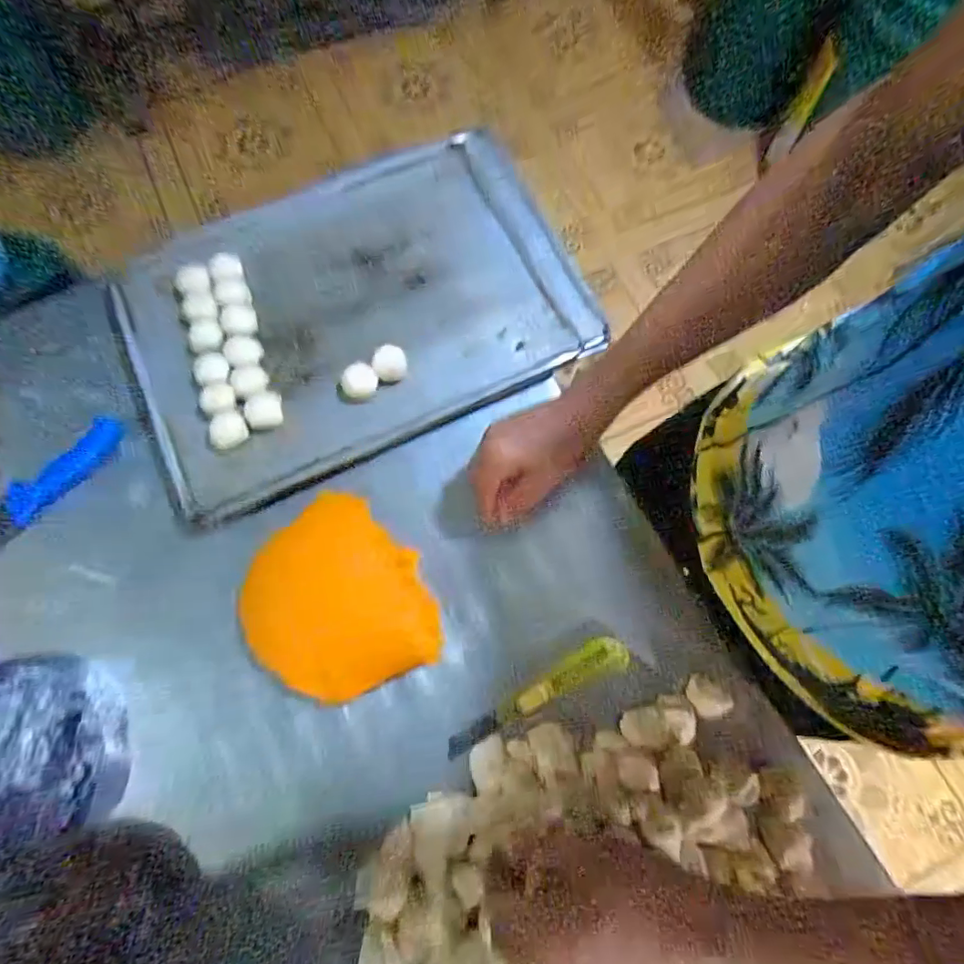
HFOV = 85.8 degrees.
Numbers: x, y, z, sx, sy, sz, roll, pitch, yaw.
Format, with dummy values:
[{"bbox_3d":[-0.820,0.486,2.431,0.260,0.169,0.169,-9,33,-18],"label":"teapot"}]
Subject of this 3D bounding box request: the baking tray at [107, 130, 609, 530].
[{"bbox_3d":[-0.146,-0.203,0.588,0.486,0.040,0.345,-24,76,-8],"label":"baking tray"}]

